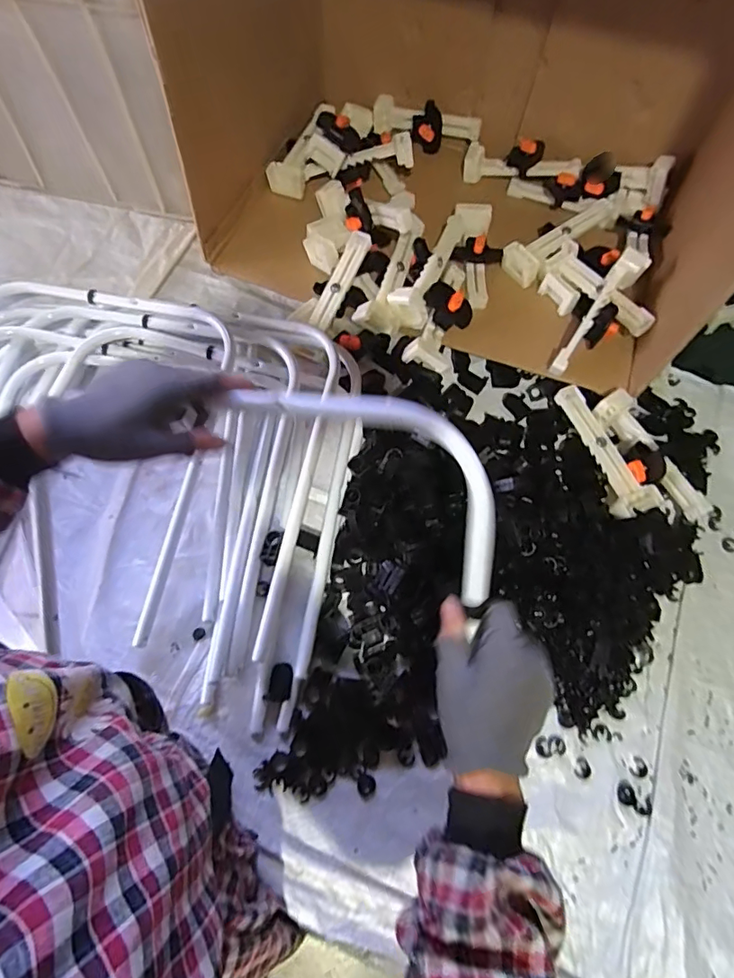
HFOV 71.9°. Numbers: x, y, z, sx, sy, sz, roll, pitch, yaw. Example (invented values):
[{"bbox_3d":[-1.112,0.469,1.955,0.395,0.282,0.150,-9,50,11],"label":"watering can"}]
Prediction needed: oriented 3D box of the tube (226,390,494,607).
[{"bbox_3d":[0.019,-0.024,0.393,0.246,0.014,0.098,39,104,1],"label":"tube"}]

